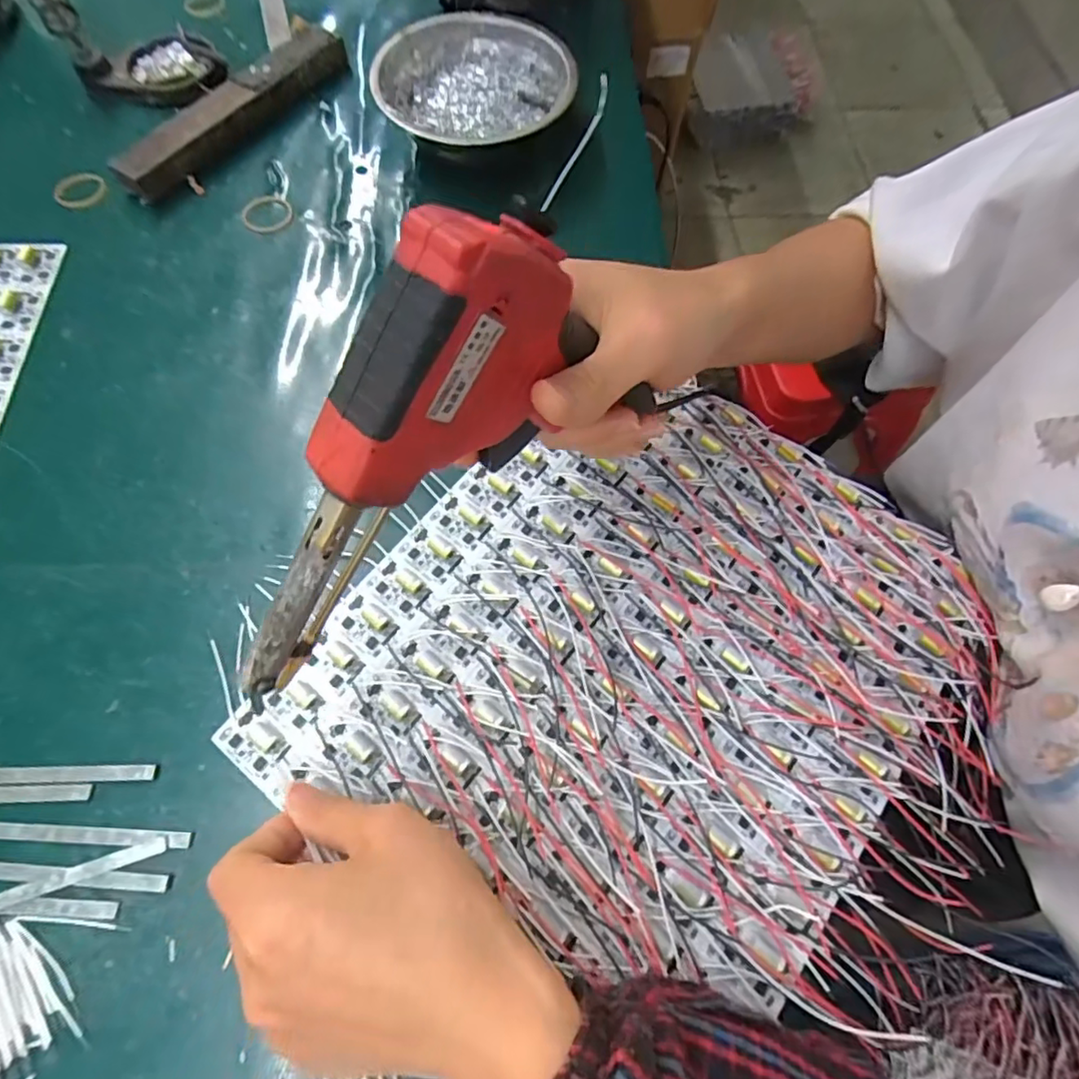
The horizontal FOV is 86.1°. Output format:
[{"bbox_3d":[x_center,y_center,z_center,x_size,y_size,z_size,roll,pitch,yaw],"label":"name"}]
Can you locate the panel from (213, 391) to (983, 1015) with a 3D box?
[{"bbox_3d":[0.045,0.045,0.270,0.253,0.012,0.266,34,70,11],"label":"panel"}]

